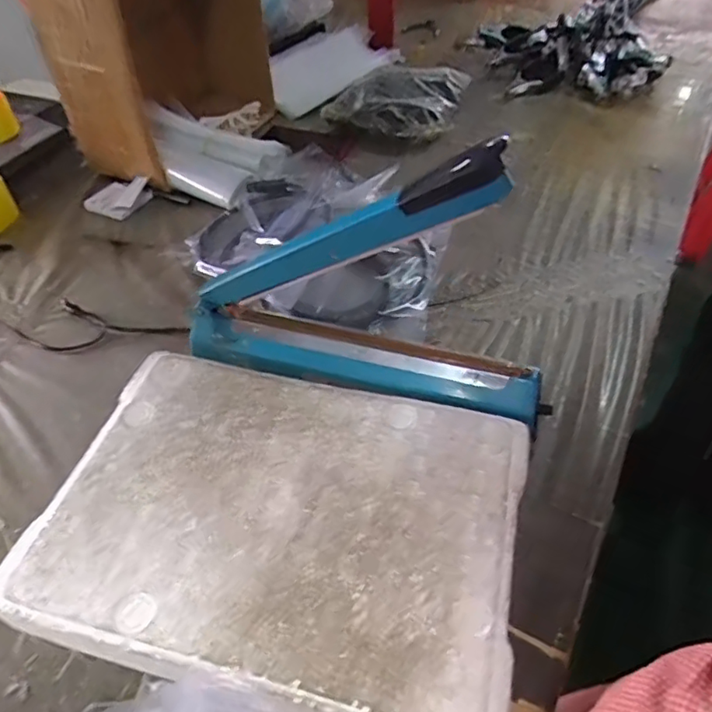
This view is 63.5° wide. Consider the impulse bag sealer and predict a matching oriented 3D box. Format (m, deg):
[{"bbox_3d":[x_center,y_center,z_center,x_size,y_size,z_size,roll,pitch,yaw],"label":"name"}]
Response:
[{"bbox_3d":[0.004,-0.059,0.547,0.366,0.289,0.059,12,48,12],"label":"impulse bag sealer"}]

